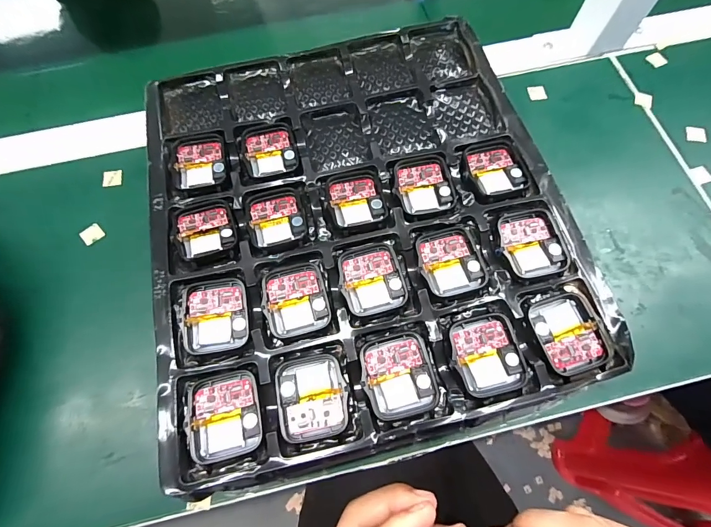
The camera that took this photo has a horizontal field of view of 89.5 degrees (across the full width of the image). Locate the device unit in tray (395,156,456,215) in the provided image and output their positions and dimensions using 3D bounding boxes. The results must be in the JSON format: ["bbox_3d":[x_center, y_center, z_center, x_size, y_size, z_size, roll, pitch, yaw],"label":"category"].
[{"bbox_3d":[0.046,-0.054,0.244,0.037,0.006,0.041,-10,68,-1],"label":"device unit in tray"}]

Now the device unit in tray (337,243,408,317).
[{"bbox_3d":[0.010,0.009,0.221,0.037,0.006,0.042,-15,68,-3],"label":"device unit in tray"}]

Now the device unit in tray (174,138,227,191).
[{"bbox_3d":[-0.110,-0.072,0.254,0.036,0.005,0.039,-11,68,-2],"label":"device unit in tray"}]

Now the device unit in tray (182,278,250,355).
[{"bbox_3d":[-0.082,0.029,0.210,0.036,0.006,0.043,-10,68,-1],"label":"device unit in tray"}]

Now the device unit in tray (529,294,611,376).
[{"bbox_3d":[0.121,0.040,0.205,0.034,0.005,0.042,-17,68,-4],"label":"device unit in tray"}]

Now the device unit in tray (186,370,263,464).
[{"bbox_3d":[-0.070,0.080,0.191,0.035,0.006,0.043,-16,68,-3],"label":"device unit in tray"}]

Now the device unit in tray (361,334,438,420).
[{"bbox_3d":[0.024,0.061,0.197,0.037,0.007,0.042,-14,68,-3],"label":"device unit in tray"}]

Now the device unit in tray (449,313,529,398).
[{"bbox_3d":[0.074,0.051,0.203,0.036,0.008,0.042,-13,68,-2],"label":"device unit in tray"}]

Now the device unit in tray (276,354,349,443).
[{"bbox_3d":[-0.023,0.073,0.197,0.037,0.006,0.043,-11,68,-1],"label":"device unit in tray"}]

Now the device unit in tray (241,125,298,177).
[{"bbox_3d":[-0.061,-0.082,0.257,0.036,0.006,0.042,-14,68,-2],"label":"device unit in tray"}]

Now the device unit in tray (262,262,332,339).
[{"bbox_3d":[-0.036,0.021,0.217,0.036,0.008,0.042,-17,68,-4],"label":"device unit in tray"}]

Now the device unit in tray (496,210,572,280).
[{"bbox_3d":[0.109,-0.013,0.222,0.036,0.004,0.042,-12,68,-2],"label":"device unit in tray"}]

